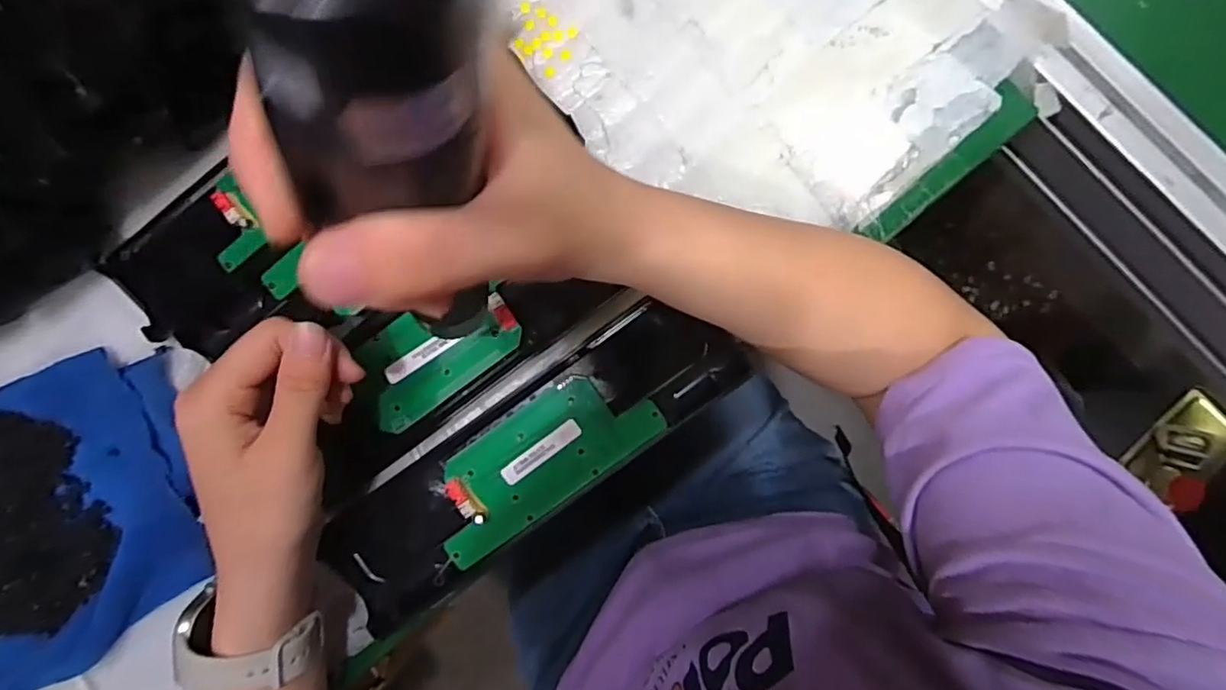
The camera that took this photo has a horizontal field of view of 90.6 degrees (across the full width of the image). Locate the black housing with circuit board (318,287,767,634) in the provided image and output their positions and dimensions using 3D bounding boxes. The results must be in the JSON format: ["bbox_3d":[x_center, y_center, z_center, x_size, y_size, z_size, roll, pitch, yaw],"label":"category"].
[{"bbox_3d":[-0.044,0.058,0.331,0.243,0.018,0.068,-35,85,0],"label":"black housing with circuit board"}]

